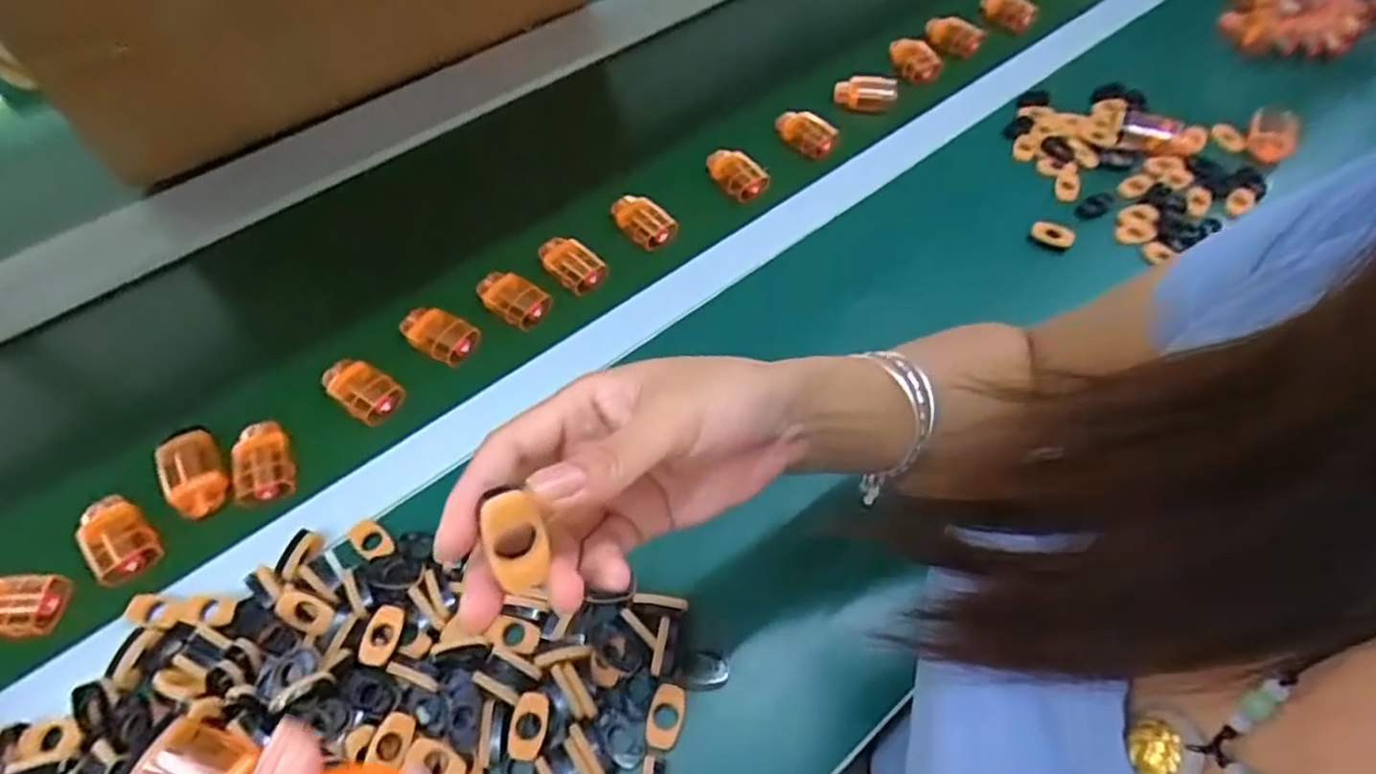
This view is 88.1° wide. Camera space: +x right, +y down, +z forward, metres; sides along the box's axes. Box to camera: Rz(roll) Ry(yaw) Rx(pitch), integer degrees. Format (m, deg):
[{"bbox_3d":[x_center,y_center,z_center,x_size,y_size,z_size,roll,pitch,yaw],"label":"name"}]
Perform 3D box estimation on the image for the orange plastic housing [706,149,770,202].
[{"bbox_3d":[0.045,-0.195,0.646,0.039,0.017,0.062,-27,60,-18],"label":"orange plastic housing"}]

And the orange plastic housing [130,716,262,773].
[{"bbox_3d":[-0.240,0.192,0.356,0.051,0.029,0.036,20,57,13],"label":"orange plastic housing"}]

